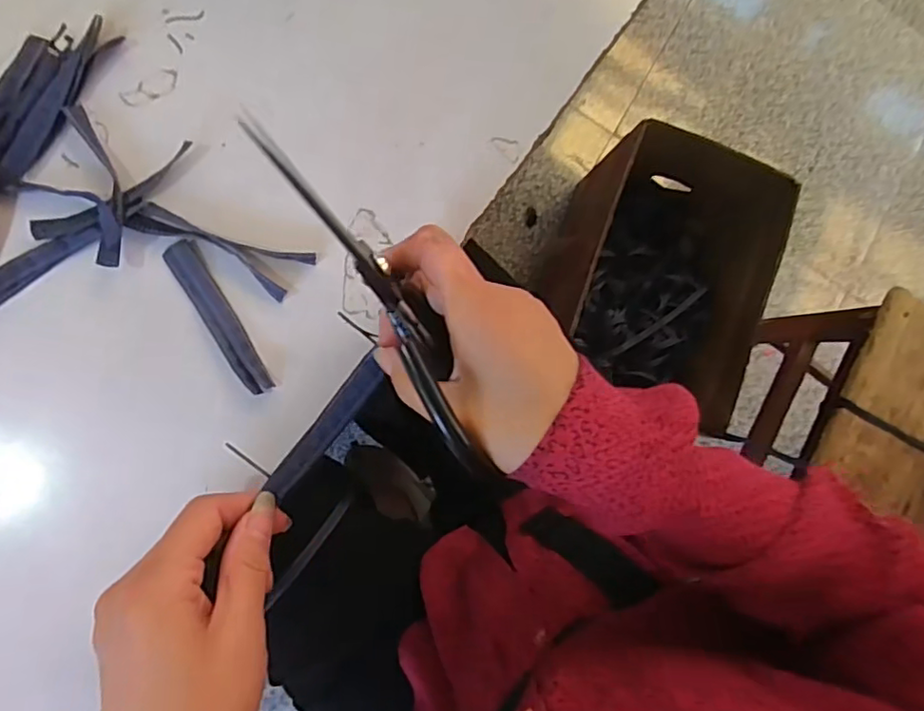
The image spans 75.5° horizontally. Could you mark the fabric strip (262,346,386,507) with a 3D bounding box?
[{"bbox_3d":[-0.066,0.035,0.296,0.014,0.004,0.082,38,84,-7],"label":"fabric strip"}]

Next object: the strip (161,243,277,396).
[{"bbox_3d":[-0.126,-0.020,0.311,0.016,0.006,0.088,-31,93,-9],"label":"strip"}]

